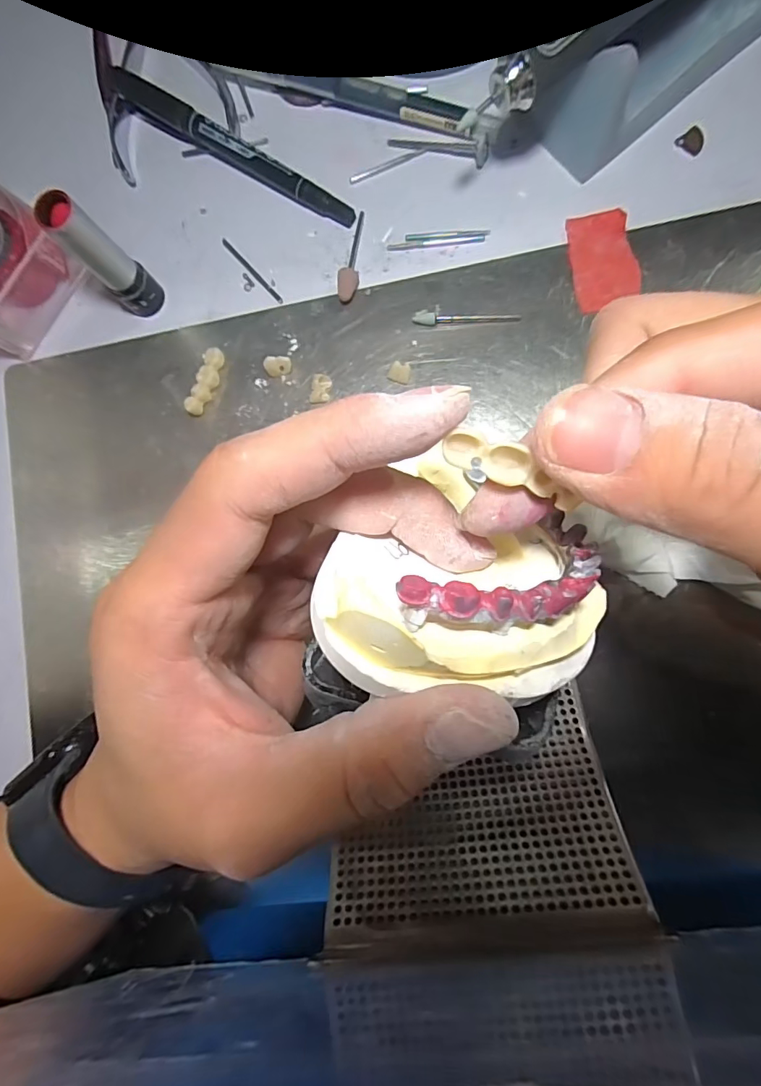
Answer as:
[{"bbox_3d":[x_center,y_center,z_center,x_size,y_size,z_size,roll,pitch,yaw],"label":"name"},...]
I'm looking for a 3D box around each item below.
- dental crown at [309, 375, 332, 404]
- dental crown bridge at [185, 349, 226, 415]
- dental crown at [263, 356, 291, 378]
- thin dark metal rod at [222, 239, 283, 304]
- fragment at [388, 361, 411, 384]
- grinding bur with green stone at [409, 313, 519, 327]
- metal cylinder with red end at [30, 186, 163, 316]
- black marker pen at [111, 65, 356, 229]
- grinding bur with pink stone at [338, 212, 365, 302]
[{"bbox_3d":[-0.027,-0.070,0.219,0.008,0.006,0.013,7,88,8],"label":"dental crown"},{"bbox_3d":[-0.082,-0.076,0.226,0.008,0.010,0.032,18,89,8],"label":"dental crown bridge"},{"bbox_3d":[-0.047,-0.081,0.221,0.011,0.008,0.008,0,87,8],"label":"dental crown"},{"bbox_3d":[-0.062,-0.132,0.229,0.004,0.004,0.044,-42,84,4],"label":"thin dark metal rod"},{"bbox_3d":[0.009,-0.076,0.214,0.009,0.006,0.008,14,89,8],"label":"fragment"},{"bbox_3d":[0.038,-0.100,0.213,0.047,0.004,0.006,3,87,8],"label":"grinding bur with green stone"},{"bbox_3d":[-0.119,-0.122,0.208,0.016,0.060,0.019,39,92,8],"label":"metal cylinder with red end"},{"bbox_3d":[-0.073,-0.188,0.228,0.140,0.014,0.012,34,91,8],"label":"black marker pen"},{"bbox_3d":[-0.014,-0.133,0.221,0.008,0.007,0.044,3,87,8],"label":"grinding bur with pink stone"}]

